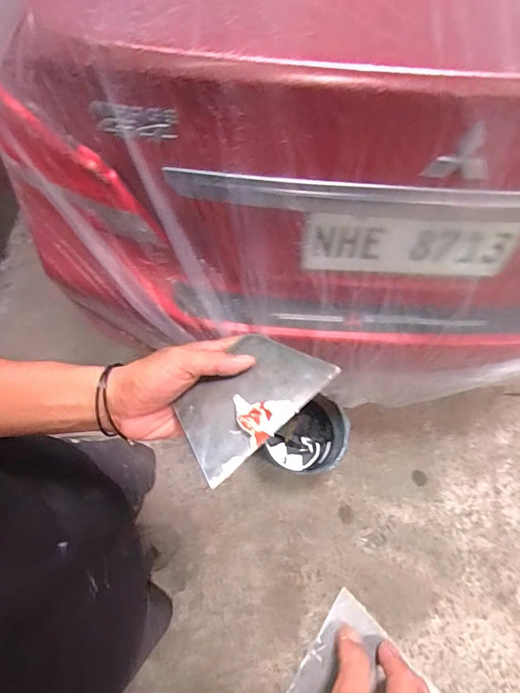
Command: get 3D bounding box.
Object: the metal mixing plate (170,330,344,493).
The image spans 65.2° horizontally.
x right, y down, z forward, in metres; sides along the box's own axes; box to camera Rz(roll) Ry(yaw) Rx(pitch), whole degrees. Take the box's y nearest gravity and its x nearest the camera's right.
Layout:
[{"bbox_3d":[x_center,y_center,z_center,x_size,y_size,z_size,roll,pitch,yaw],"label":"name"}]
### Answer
[{"bbox_3d":[-0.013,0.044,0.363,0.136,0.008,0.090,-41,55,-17],"label":"metal mixing plate"}]

